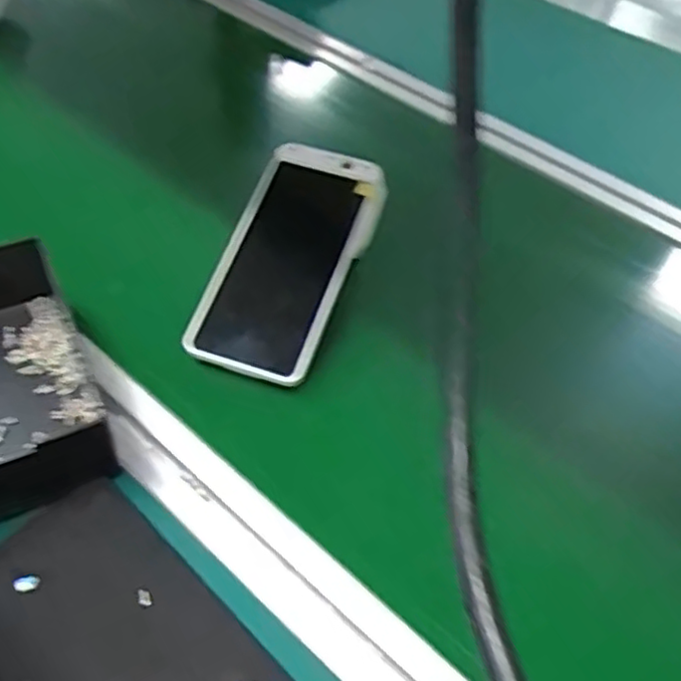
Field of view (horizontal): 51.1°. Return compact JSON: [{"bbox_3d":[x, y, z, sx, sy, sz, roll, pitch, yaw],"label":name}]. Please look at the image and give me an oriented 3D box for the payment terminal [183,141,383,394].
[{"bbox_3d":[-0.034,-0.061,0.500,0.087,0.029,0.184,17,63,10],"label":"payment terminal"}]

